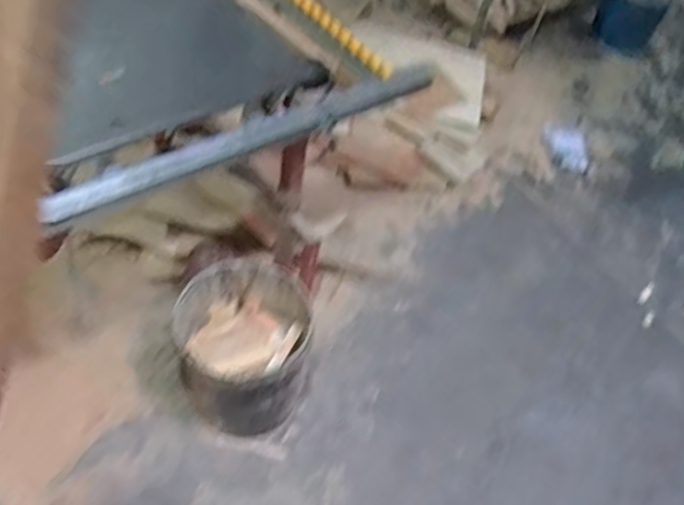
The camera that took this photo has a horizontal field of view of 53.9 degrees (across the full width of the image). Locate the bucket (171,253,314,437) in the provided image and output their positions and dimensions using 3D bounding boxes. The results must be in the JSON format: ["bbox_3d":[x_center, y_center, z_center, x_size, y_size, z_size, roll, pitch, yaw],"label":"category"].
[{"bbox_3d":[-0.215,0.221,1.536,0.283,0.325,0.312,-12,53,-18],"label":"bucket"}]

